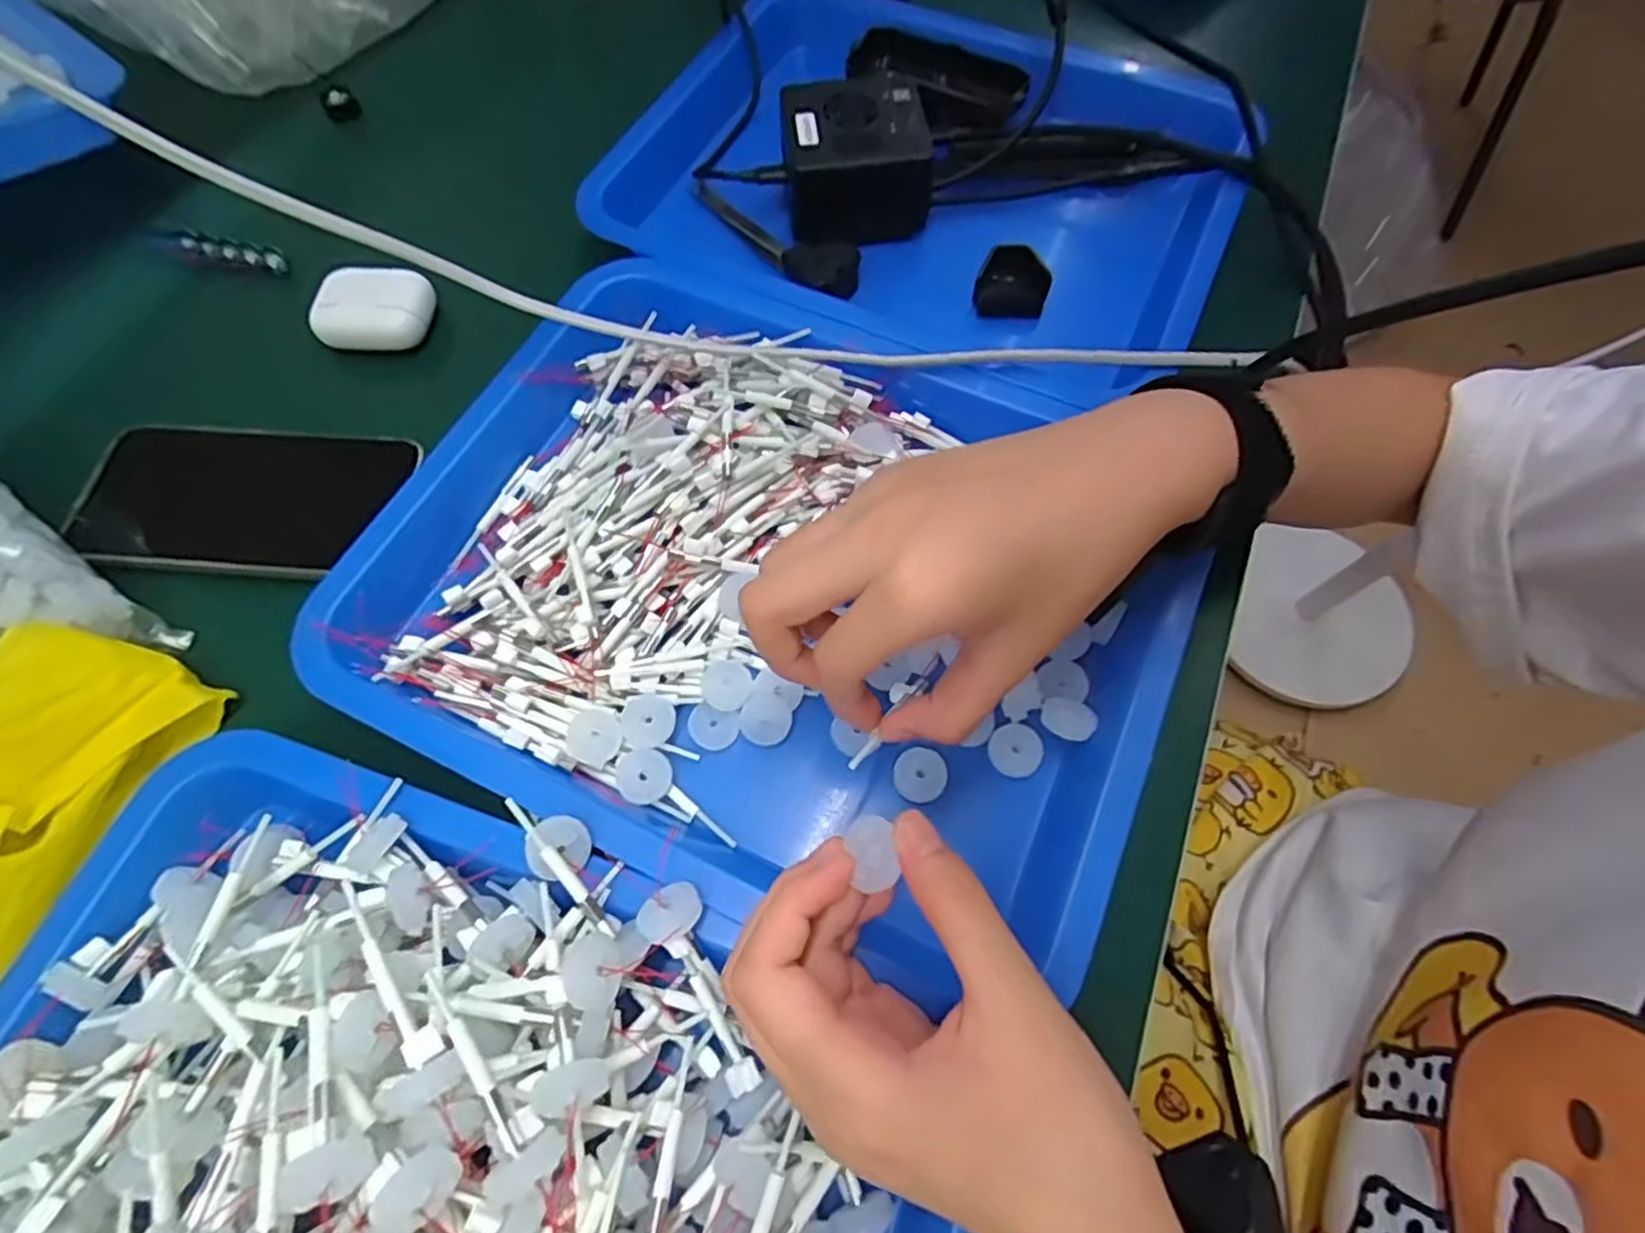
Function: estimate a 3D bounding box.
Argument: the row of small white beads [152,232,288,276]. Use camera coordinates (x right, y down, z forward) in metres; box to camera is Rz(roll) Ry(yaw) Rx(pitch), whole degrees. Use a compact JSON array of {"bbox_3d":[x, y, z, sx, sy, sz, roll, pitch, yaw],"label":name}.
[{"bbox_3d":[-0.344,-0.207,0.416,0.082,0.008,0.015,11,67,5],"label":"row of small white beads"}]

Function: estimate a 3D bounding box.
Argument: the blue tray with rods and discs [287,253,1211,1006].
[{"bbox_3d":[-0.029,-0.020,0.319,0.320,0.036,0.249,23,68,10],"label":"blue tray with rods and discs"}]

